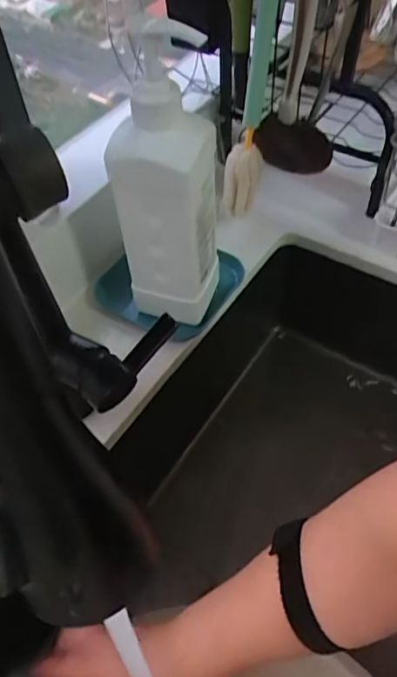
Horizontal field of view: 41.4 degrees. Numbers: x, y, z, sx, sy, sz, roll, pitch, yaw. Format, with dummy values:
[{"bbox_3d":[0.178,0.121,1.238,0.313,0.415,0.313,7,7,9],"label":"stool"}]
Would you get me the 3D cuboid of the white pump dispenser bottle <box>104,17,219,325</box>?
[{"bbox_3d":[-0.029,-0.126,0.471,0.083,0.272,0.059,9,53,10],"label":"white pump dispenser bottle"}]

